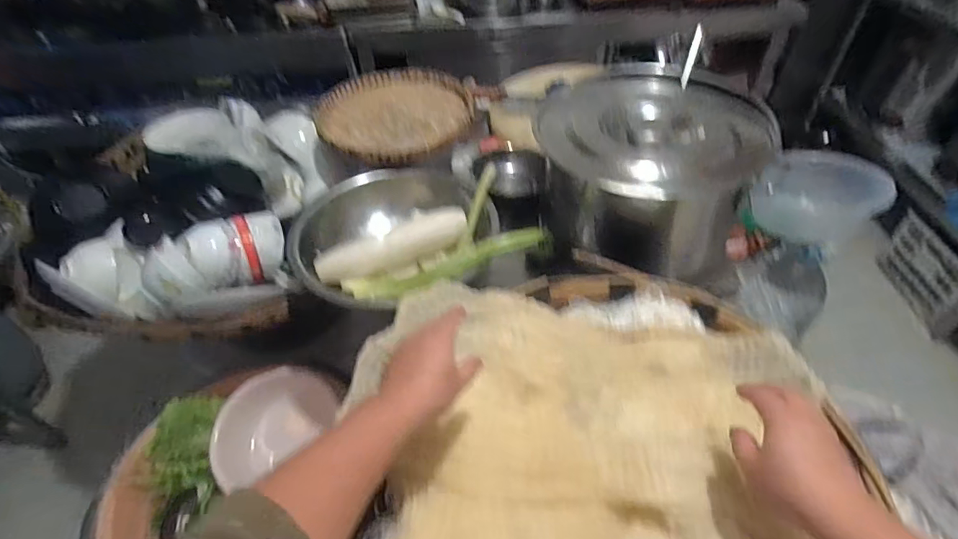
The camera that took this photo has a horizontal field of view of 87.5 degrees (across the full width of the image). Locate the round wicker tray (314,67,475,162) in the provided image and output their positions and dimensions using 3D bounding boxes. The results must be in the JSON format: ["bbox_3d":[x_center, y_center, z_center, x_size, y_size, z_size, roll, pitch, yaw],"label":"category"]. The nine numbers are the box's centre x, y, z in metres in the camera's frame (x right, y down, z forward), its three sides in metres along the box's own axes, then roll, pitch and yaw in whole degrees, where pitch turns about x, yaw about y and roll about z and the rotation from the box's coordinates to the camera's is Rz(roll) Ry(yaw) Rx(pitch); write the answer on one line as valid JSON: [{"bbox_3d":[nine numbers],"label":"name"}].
[{"bbox_3d":[-0.158,-0.290,0.969,0.283,0.054,0.294,-2,46,2],"label":"round wicker tray"}]

